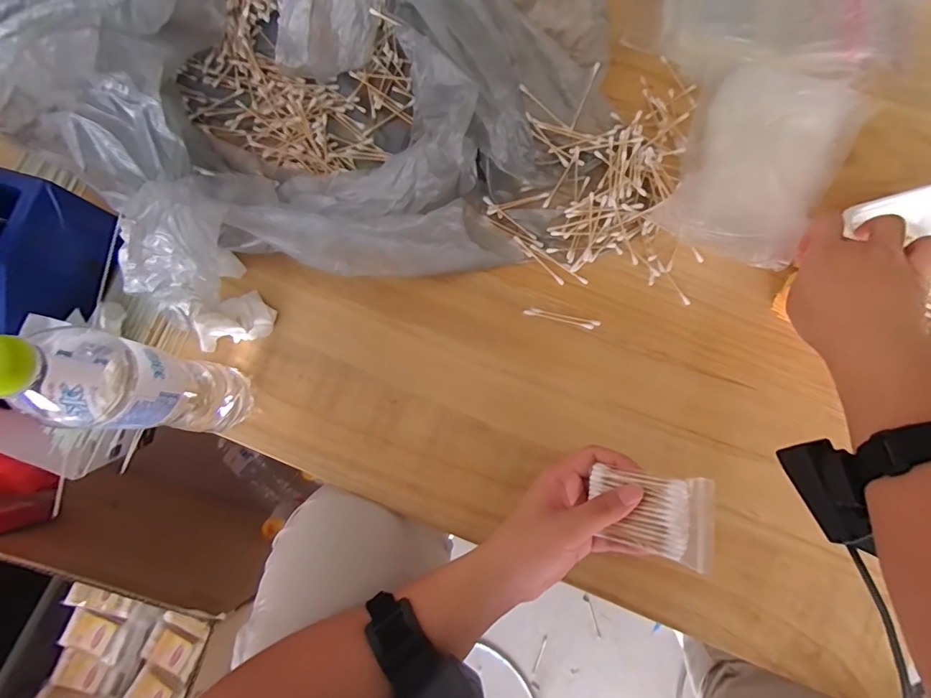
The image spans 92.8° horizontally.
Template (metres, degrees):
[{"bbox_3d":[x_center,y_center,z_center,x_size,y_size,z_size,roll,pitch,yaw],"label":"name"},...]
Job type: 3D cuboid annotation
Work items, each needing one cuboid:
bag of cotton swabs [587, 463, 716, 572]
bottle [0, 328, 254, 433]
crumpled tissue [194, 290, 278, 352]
[{"bbox_3d":[0.138,0.124,0.334,0.085,0.011,0.060,1,86,38],"label":"bag of cotton swabs"},{"bbox_3d":[-0.249,0.031,0.342,0.068,0.240,0.060,5,80,2],"label":"bottle"},{"bbox_3d":[-0.239,-0.032,0.457,0.077,0.037,0.053,-14,80,-1],"label":"crumpled tissue"}]

